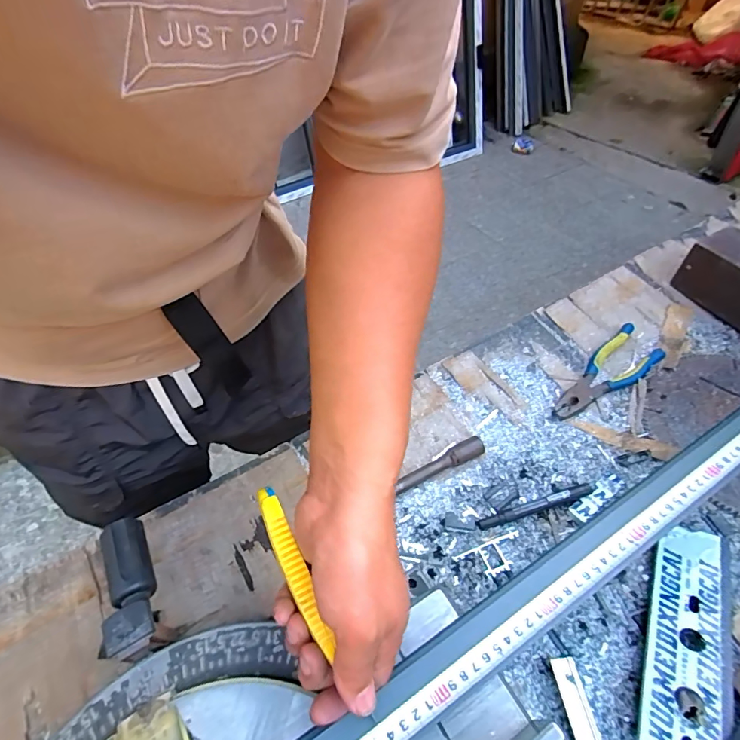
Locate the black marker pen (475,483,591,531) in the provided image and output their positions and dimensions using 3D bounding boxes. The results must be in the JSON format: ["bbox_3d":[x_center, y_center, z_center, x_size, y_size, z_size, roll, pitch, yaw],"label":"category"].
[{"bbox_3d":[0.179,0.148,0.480,0.133,0.014,0.014,-14,53,-9],"label":"black marker pen"}]

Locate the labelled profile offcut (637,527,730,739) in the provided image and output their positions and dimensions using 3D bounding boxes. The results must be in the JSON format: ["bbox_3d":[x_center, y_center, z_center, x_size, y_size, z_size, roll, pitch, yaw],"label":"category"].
[{"bbox_3d":[0.290,0.236,0.401,0.059,0.033,0.209,21,55,20],"label":"labelled profile offcut"}]

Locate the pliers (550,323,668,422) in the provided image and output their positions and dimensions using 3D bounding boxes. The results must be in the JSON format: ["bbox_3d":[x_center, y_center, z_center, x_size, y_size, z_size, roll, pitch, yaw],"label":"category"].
[{"bbox_3d":[0.314,0.005,0.589,0.185,0.013,0.064,-32,58,-21],"label":"pliers"}]

